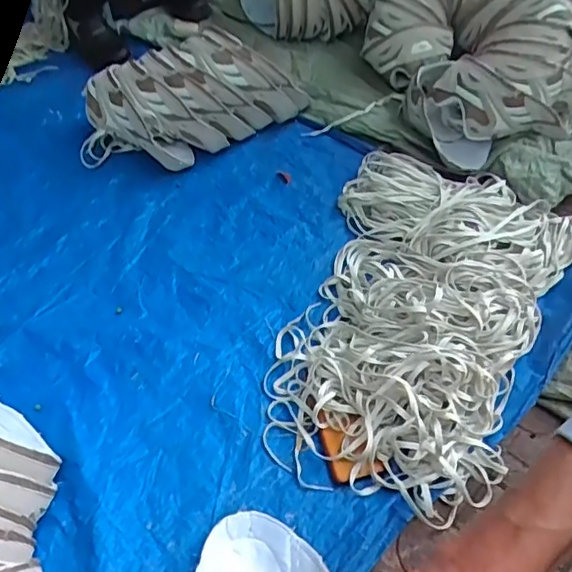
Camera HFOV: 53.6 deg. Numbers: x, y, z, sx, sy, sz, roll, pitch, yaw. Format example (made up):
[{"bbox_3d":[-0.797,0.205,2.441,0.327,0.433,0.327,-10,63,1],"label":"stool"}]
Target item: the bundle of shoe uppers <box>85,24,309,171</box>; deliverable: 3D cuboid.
[{"bbox_3d":[-0.168,-0.347,1.089,0.397,0.181,0.170,-18,52,-9],"label":"bundle of shoe uppers"}]

